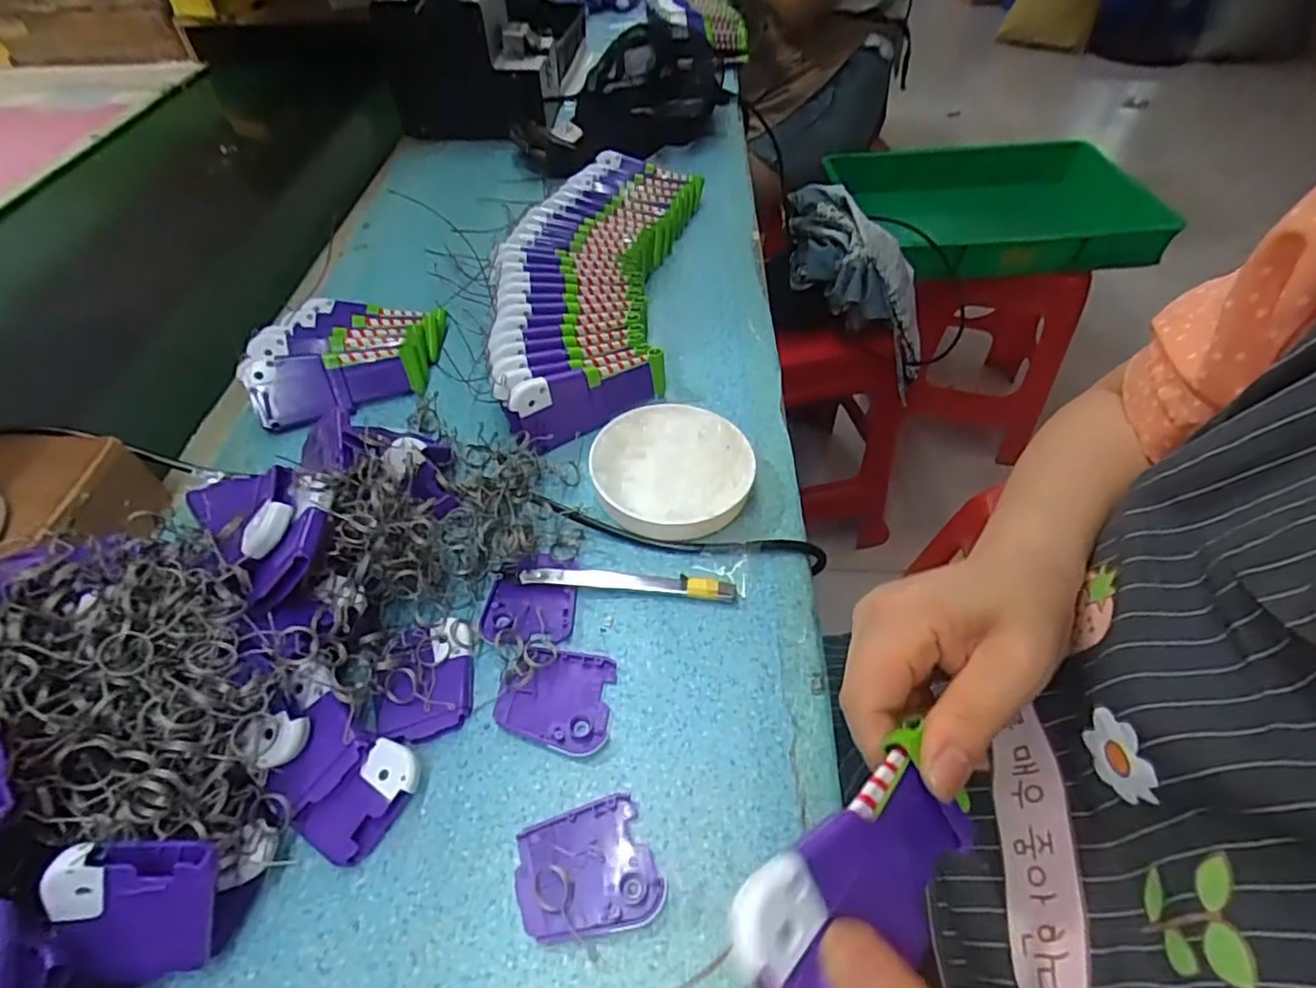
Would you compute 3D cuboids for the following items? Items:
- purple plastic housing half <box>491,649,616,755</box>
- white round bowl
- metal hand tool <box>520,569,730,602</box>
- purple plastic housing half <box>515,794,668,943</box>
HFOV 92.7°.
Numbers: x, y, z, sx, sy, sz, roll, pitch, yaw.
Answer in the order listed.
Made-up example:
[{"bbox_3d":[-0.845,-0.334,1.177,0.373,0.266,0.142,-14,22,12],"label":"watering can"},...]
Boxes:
[{"bbox_3d":[-0.052,0.107,0.335,0.059,0.008,0.050,14,52,12],"label":"purple plastic housing half"},{"bbox_3d":[0.009,-0.016,0.417,0.102,0.026,0.101,0,51,0],"label":"white round bowl"},{"bbox_3d":[-0.018,0.052,0.373,0.126,0.010,0.014,3,51,3],"label":"metal hand tool"},{"bbox_3d":[-0.033,0.171,0.284,0.060,0.007,0.051,-16,52,-12],"label":"purple plastic housing half"}]

